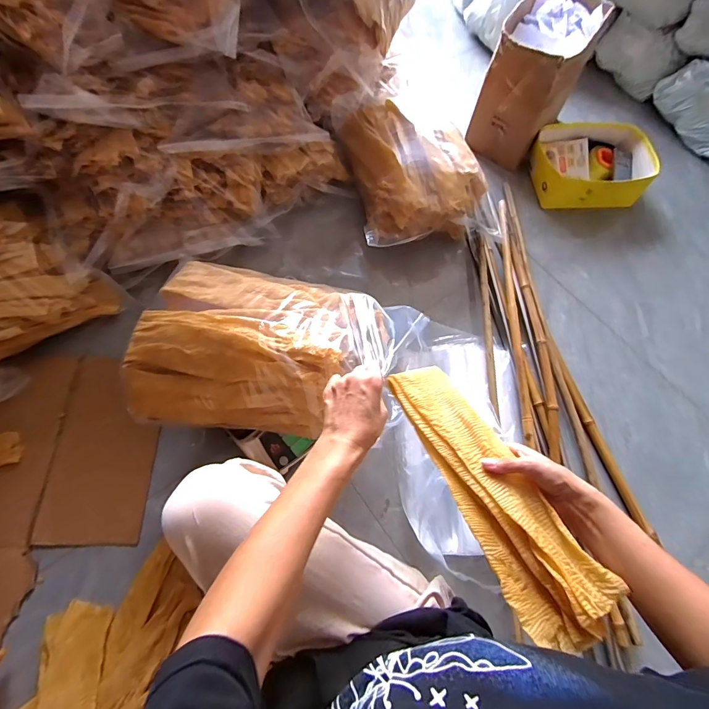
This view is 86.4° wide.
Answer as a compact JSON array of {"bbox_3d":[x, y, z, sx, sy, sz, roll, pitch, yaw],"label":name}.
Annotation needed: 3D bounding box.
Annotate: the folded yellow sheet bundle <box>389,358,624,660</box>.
[{"bbox_3d":[0.166,0.156,0.479,0.100,0.030,0.356,-22,57,-11],"label":"folded yellow sheet bundle"}]

